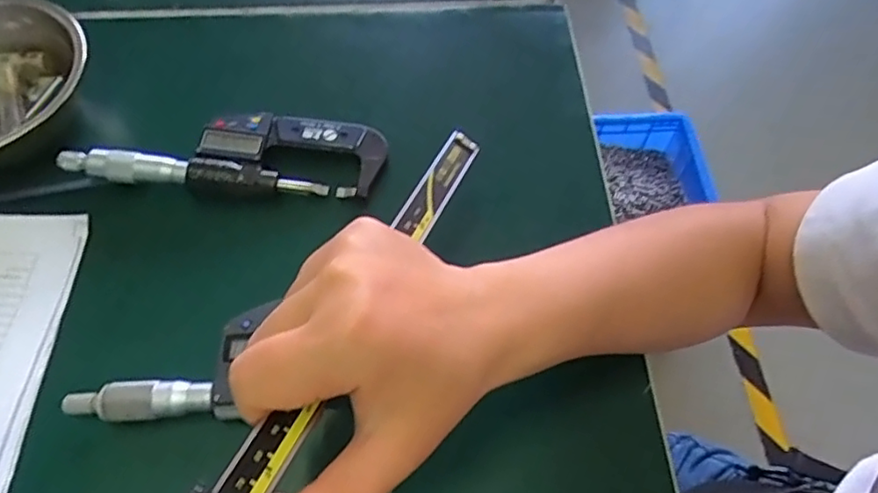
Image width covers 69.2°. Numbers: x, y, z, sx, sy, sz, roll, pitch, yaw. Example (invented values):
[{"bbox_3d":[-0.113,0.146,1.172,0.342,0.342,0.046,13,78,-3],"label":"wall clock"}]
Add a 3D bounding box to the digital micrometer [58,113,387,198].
[{"bbox_3d":[-0.127,-0.053,0.391,0.183,0.028,0.052,-2,59,-3],"label":"digital micrometer"}]

